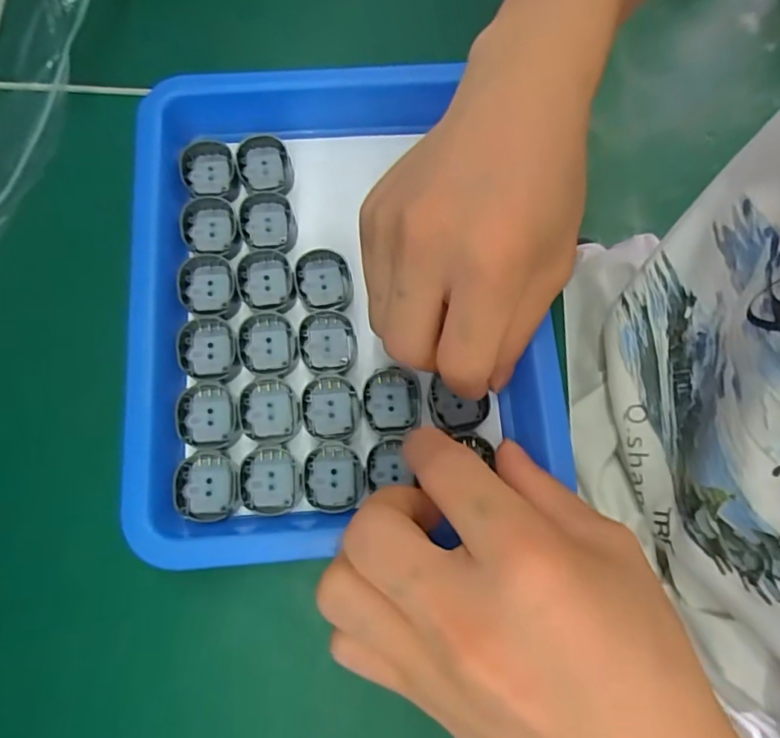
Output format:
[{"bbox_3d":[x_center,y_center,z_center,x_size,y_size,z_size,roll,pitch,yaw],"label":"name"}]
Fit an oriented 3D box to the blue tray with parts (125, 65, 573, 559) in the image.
[{"bbox_3d":[-0.025,-0.033,0.246,0.181,0.025,0.213,-4,76,-3],"label":"blue tray with parts"}]

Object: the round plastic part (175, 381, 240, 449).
[{"bbox_3d":[-0.078,0.019,0.233,0.025,0.004,0.028,-8,76,-4],"label":"round plastic part"}]

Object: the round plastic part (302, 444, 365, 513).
[{"bbox_3d":[-0.024,0.045,0.229,0.025,0.004,0.027,0,76,-1],"label":"round plastic part"}]

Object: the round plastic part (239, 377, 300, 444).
[{"bbox_3d":[-0.052,0.017,0.235,0.025,0.004,0.028,-8,76,-3],"label":"round plastic part"}]

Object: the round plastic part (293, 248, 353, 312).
[{"bbox_3d":[-0.030,-0.040,0.250,0.025,0.005,0.028,-11,77,-4],"label":"round plastic part"}]

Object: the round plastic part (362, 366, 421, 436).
[{"bbox_3d":[0.001,0.013,0.238,0.024,0.004,0.028,-2,76,-2],"label":"round plastic part"}]

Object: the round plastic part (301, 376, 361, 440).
[{"bbox_3d":[-0.025,0.016,0.236,0.024,0.004,0.027,-5,76,-3],"label":"round plastic part"}]

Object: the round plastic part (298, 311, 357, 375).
[{"bbox_3d":[-0.028,-0.012,0.245,0.024,0.004,0.028,-10,76,-4],"label":"round plastic part"}]

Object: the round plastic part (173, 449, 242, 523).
[{"bbox_3d":[-0.075,0.048,0.226,0.025,0.005,0.028,-5,76,-3],"label":"round plastic part"}]

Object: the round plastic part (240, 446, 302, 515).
[{"bbox_3d":[-0.050,0.046,0.228,0.025,0.004,0.027,0,76,-1],"label":"round plastic part"}]

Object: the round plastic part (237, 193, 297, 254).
[{"bbox_3d":[-0.057,-0.068,0.259,0.025,0.005,0.031,-13,77,-5],"label":"round plastic part"}]

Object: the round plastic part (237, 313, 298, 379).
[{"bbox_3d":[-0.054,-0.010,0.243,0.025,0.004,0.029,-11,77,-4],"label":"round plastic part"}]

